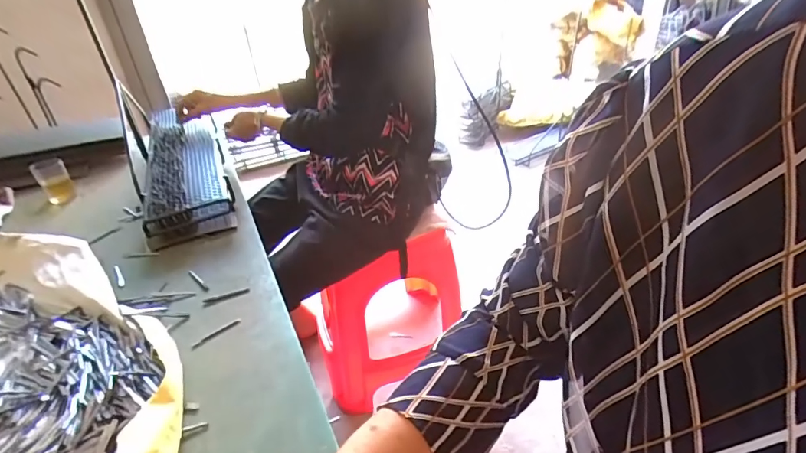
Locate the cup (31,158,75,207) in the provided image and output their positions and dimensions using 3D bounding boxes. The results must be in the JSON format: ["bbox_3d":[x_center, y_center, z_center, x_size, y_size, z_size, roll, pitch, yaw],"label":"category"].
[{"bbox_3d":[-0.785,-0.107,1.004,0.051,0.081,0.059,24,43,36],"label":"cup"}]

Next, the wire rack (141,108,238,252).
[{"bbox_3d":[-0.486,-0.138,1.003,0.157,0.083,0.524,-16,35,-17],"label":"wire rack"}]

